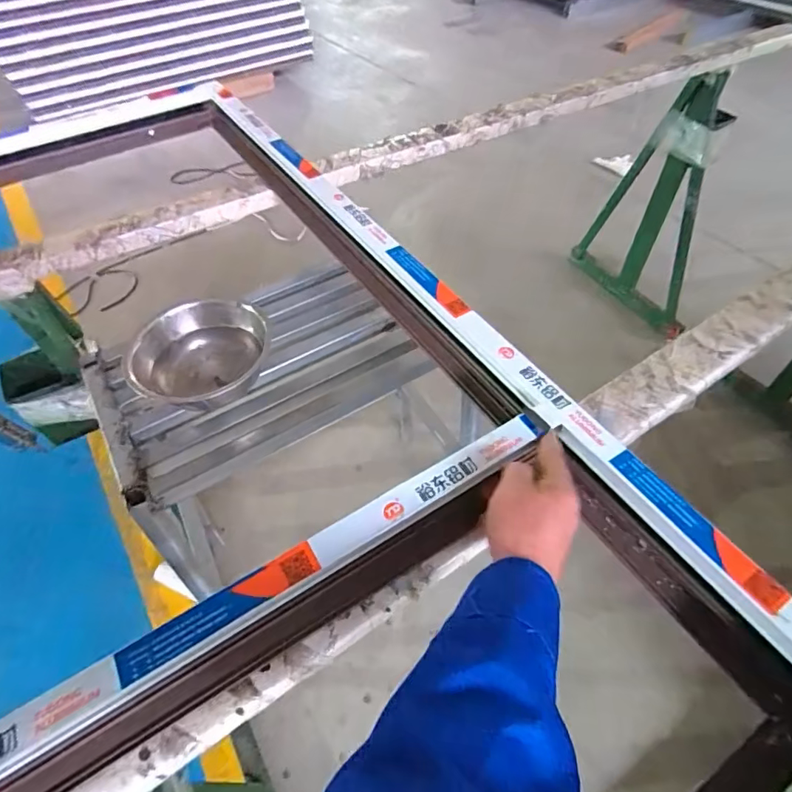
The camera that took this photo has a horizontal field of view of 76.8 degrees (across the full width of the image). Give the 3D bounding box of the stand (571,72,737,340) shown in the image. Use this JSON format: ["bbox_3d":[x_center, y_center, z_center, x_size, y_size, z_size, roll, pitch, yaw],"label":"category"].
[{"bbox_3d":[0.842,-0.601,1.564,0.121,0.741,0.460,-17,51,-14],"label":"stand"}]

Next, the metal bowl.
[{"bbox_3d":[-0.272,-0.049,0.712,0.178,0.072,0.191,-1,52,1],"label":"metal bowl"}]

